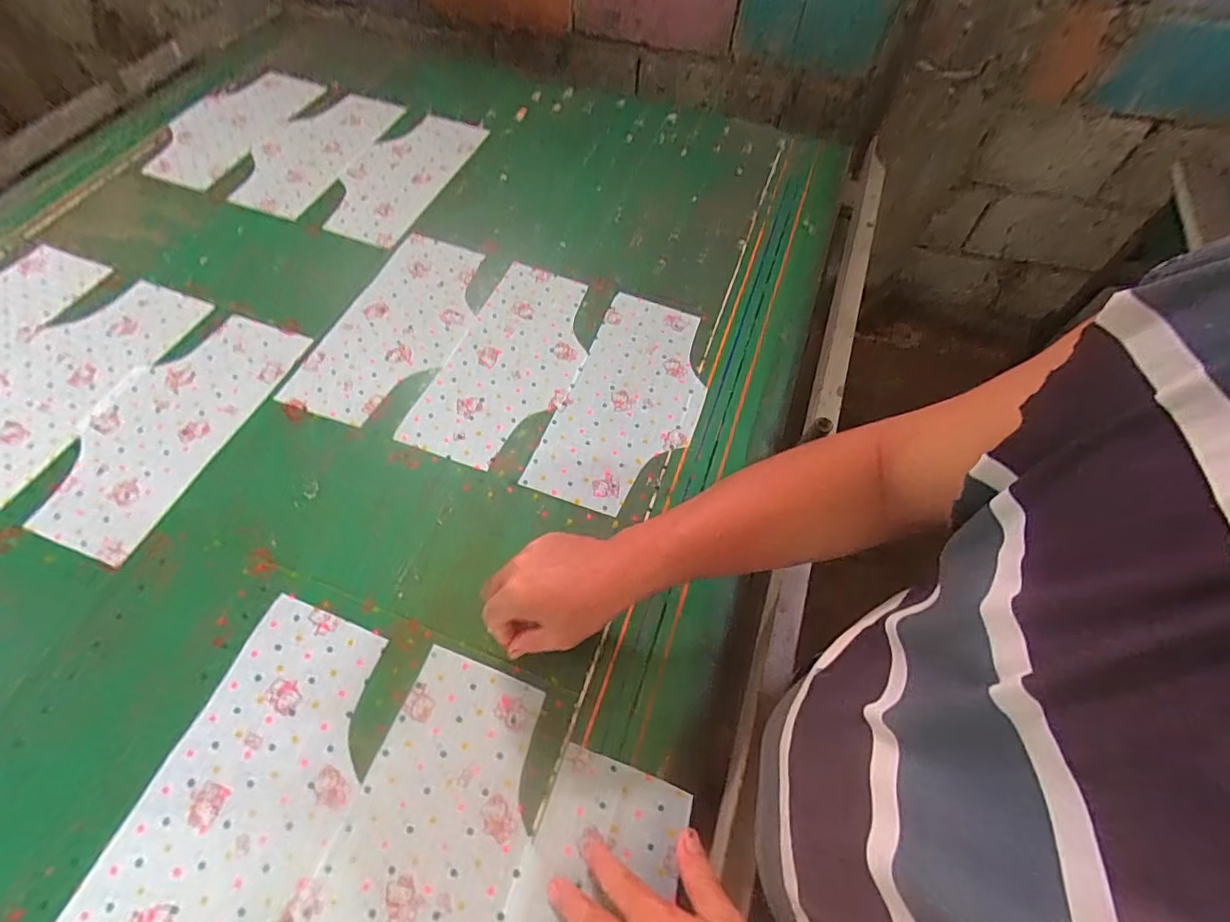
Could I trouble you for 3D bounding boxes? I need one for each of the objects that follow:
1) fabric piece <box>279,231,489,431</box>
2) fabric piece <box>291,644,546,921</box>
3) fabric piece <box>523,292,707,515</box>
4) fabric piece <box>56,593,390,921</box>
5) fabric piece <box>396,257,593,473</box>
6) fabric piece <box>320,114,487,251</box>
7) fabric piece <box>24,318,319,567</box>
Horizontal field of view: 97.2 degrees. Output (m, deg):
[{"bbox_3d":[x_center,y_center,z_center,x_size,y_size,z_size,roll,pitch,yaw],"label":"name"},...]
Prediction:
[{"bbox_3d":[-0.285,-0.184,0.723,0.161,0.005,0.321,20,62,9],"label":"fabric piece"},{"bbox_3d":[-0.160,0.334,0.435,0.149,0.004,0.322,19,61,9],"label":"fabric piece"},{"bbox_3d":[0.023,-0.078,0.675,0.159,0.010,0.313,19,61,7],"label":"fabric piece"},{"bbox_3d":[-0.312,0.288,0.452,0.160,0.004,0.318,18,61,9],"label":"fabric piece"},{"bbox_3d":[-0.129,-0.131,0.700,0.159,0.008,0.315,17,61,8],"label":"fabric piece"},{"bbox_3d":[-0.348,-0.466,0.876,0.166,0.010,0.319,17,61,8],"label":"fabric piece"},{"bbox_3d":[-0.526,-0.053,0.636,0.166,0.004,0.321,18,61,9],"label":"fabric piece"}]

